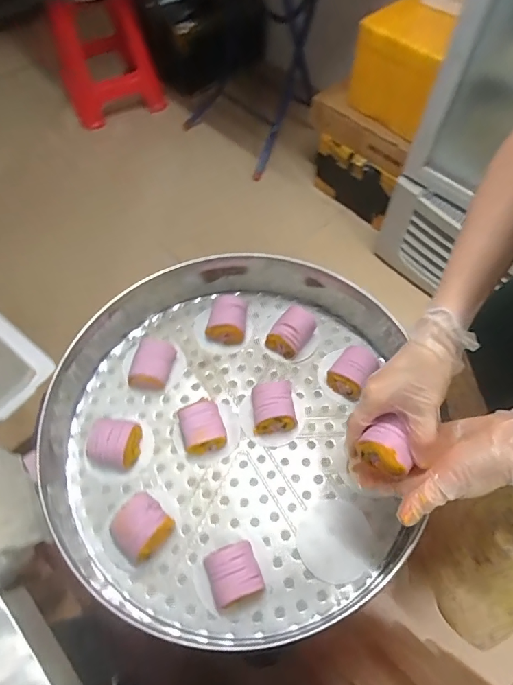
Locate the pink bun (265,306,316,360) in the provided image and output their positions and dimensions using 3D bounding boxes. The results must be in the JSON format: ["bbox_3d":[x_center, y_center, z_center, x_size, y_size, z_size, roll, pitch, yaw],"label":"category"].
[{"bbox_3d":[0.057,-0.020,0.673,0.060,0.045,0.077,31,66,16],"label":"pink bun"}]

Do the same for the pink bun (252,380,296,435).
[{"bbox_3d":[0.025,0.092,0.607,0.063,0.045,0.074,-2,61,-1],"label":"pink bun"}]

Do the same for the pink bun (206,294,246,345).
[{"bbox_3d":[-0.048,-0.040,0.689,0.063,0.041,0.074,6,61,4],"label":"pink bun"}]

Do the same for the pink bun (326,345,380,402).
[{"bbox_3d":[0.146,0.042,0.635,0.058,0.037,0.075,33,66,17],"label":"pink bun"}]

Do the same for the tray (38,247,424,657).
[{"bbox_3d":[-0.030,0.086,0.597,0.478,0.100,0.505,0,61,0],"label":"tray"}]

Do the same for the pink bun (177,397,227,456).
[{"bbox_3d":[-0.077,0.119,0.589,0.060,0.048,0.067,-19,62,-10],"label":"pink bun"}]

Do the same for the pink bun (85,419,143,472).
[{"bbox_3d":[-0.199,0.138,0.581,0.070,0.045,0.066,6,61,4],"label":"pink bun"}]

